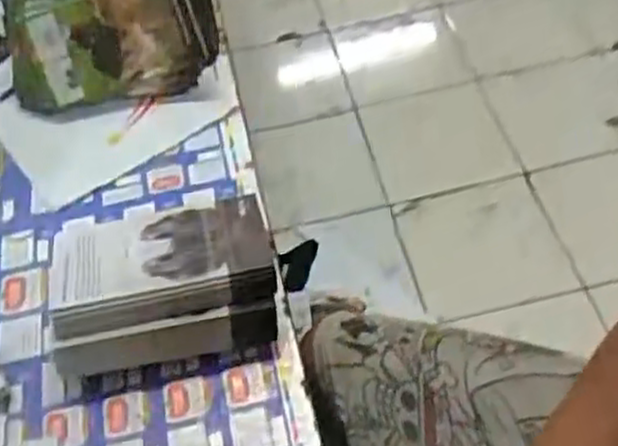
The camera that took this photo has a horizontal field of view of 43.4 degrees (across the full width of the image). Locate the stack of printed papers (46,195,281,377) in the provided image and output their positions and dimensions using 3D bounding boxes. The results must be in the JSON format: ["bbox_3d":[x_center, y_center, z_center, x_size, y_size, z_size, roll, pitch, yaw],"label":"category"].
[{"bbox_3d":[-0.120,0.045,0.648,0.176,0.079,0.131,-10,52,0],"label":"stack of printed papers"}]

